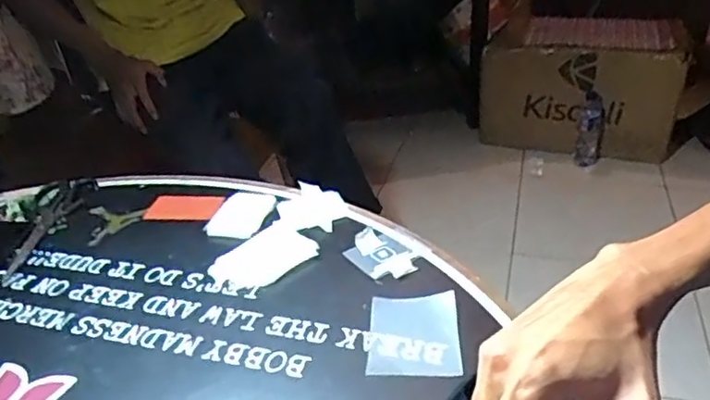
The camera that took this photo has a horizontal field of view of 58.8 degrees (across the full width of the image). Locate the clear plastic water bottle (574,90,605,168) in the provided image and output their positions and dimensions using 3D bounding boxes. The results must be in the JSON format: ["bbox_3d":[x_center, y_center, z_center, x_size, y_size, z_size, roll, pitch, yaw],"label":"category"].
[{"bbox_3d":[0.688,-0.192,1.843,0.072,0.224,0.052,6,32,17],"label":"clear plastic water bottle"}]

